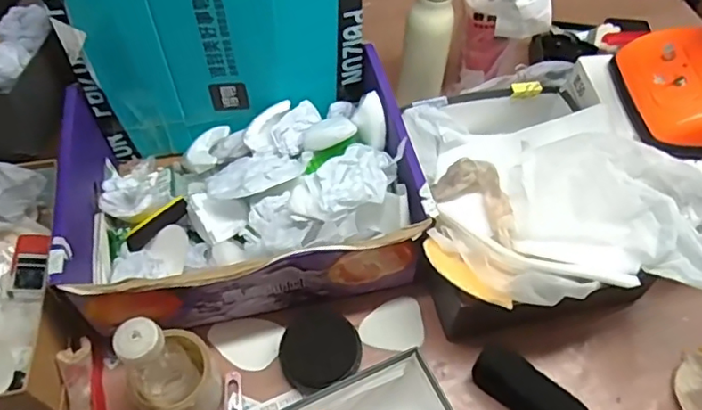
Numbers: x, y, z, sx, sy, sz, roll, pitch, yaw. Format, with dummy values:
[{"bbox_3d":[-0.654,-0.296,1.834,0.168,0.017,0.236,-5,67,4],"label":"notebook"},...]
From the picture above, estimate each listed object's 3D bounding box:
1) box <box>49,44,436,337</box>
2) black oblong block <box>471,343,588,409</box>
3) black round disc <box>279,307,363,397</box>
[{"bbox_3d":[-0.130,-0.020,0.716,0.391,0.144,0.289,-10,56,-8],"label":"box"},{"bbox_3d":[0.195,0.211,0.636,0.130,0.057,0.041,36,62,22],"label":"black oblong block"},{"bbox_3d":[-0.035,0.165,0.666,0.093,0.014,0.084,-20,78,-15],"label":"black round disc"}]

